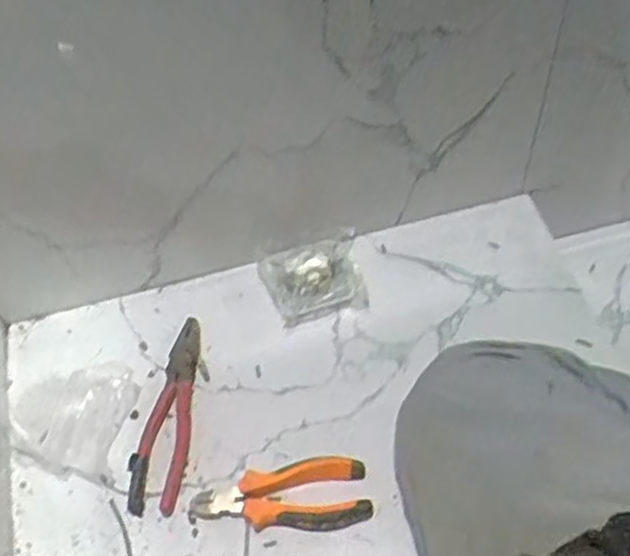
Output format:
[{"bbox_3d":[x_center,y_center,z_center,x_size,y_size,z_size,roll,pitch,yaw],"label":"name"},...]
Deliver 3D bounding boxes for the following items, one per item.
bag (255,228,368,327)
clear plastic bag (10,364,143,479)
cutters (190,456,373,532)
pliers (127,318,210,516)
[{"bbox_3d":[-0.004,-0.007,0.819,0.104,0.041,0.094,-11,55,-3],"label":"bag"},{"bbox_3d":[-0.241,0.131,0.754,0.111,0.031,0.107,11,57,12],"label":"clear plastic bag"},{"bbox_3d":[-0.031,0.200,0.703,0.157,0.016,0.064,-7,55,-1],"label":"cutters"},{"bbox_3d":[-0.137,0.129,0.753,0.046,0.028,0.194,8,56,10],"label":"pliers"}]

